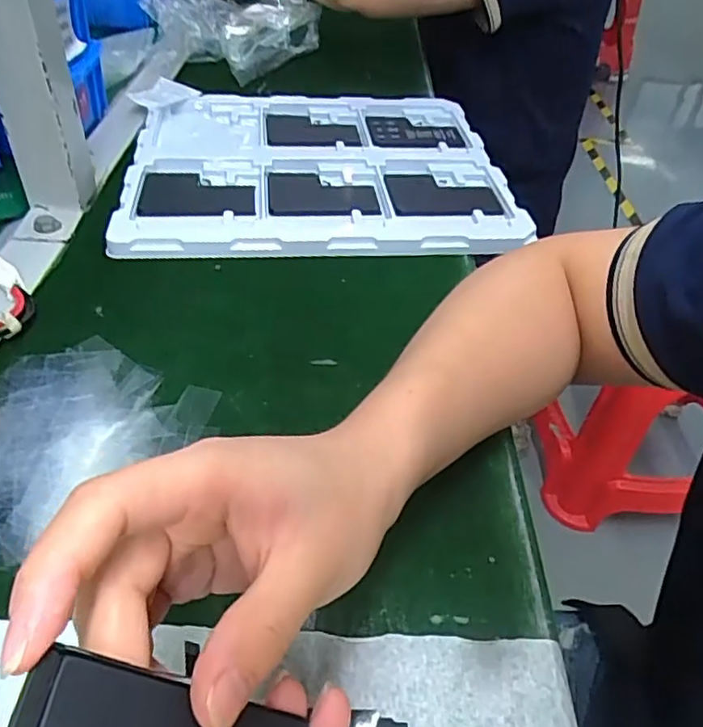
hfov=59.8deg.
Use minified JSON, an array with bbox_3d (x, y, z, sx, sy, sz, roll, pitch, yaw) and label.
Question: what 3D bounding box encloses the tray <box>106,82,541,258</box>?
[{"bbox_3d":[-0.030,-0.178,0.547,0.315,0.024,0.271,-1,44,-8],"label":"tray"}]

